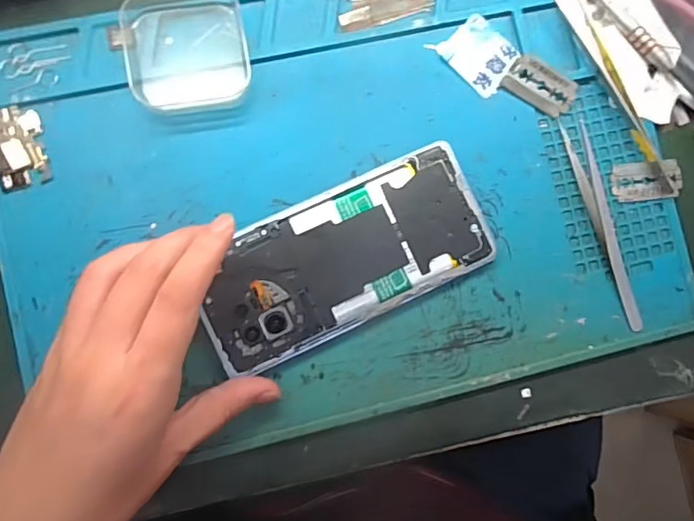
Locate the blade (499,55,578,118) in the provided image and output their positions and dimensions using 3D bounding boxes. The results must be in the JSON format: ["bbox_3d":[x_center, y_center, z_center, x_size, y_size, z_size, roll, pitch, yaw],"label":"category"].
[{"bbox_3d":[0.113,-0.102,0.297,0.040,0.004,0.024,28,107,-5],"label":"blade"}]

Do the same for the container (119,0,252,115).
[{"bbox_3d":[-0.087,-0.114,0.274,0.062,0.018,0.061,-12,89,-5],"label":"container"}]

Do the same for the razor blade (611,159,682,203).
[{"bbox_3d":[0.178,-0.047,0.300,0.041,0.004,0.022,-6,88,2],"label":"razor blade"}]

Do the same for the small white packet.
[{"bbox_3d":[0.077,-0.122,0.295,0.043,0.004,0.034,42,86,-2],"label":"small white packet"}]

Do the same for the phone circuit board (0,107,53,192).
[{"bbox_3d":[-0.177,-0.061,0.271,0.028,0.004,0.045,-18,90,-5],"label":"phone circuit board"}]

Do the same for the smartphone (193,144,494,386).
[{"bbox_3d":[-0.001,0.001,0.278,0.160,0.004,0.073,-28,91,-6],"label":"smartphone"}]

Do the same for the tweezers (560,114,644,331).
[{"bbox_3d":[0.149,-0.020,0.290,0.008,0.017,0.125,-18,90,-5],"label":"tweezers"}]

